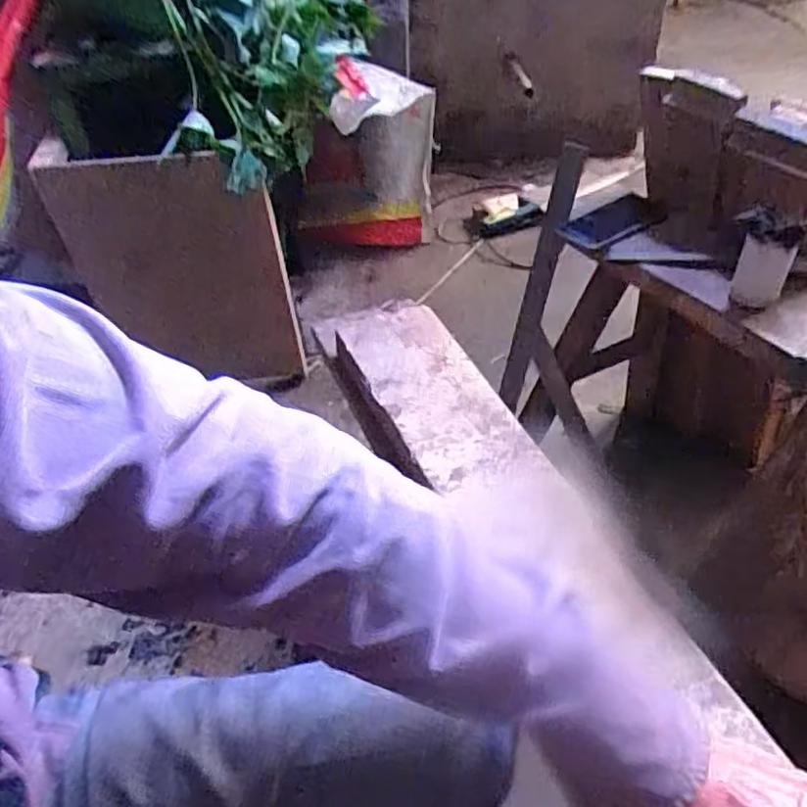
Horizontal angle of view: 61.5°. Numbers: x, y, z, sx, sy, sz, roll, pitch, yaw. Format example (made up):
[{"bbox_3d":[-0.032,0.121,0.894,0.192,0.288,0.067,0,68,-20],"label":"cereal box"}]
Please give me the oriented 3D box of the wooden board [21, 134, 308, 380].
[{"bbox_3d":[-0.395,-0.226,1.184,0.399,0.406,0.016,1,32,13],"label":"wooden board"}]

